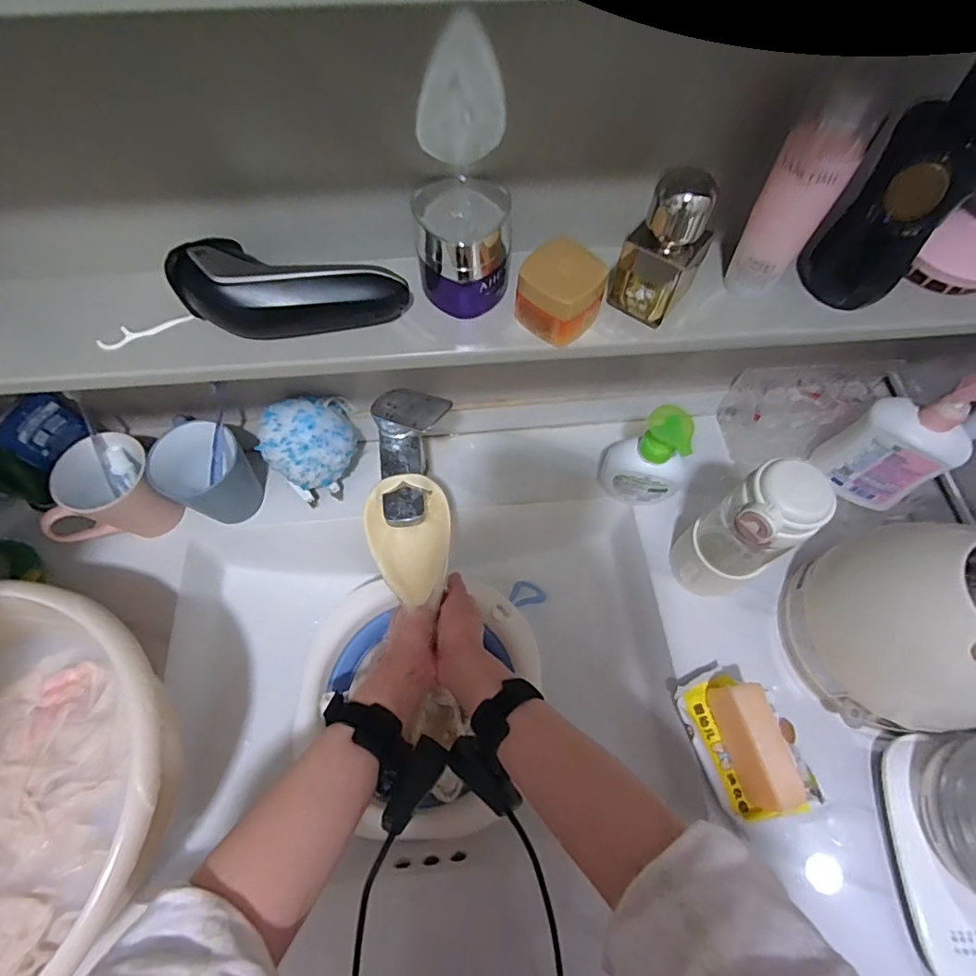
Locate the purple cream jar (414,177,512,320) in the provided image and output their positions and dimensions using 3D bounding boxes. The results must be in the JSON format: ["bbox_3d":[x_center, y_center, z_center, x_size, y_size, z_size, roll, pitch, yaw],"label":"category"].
[{"bbox_3d":[-0.019,-0.172,0.372,0.070,0.059,0.073,-2,64,-1],"label":"purple cream jar"}]

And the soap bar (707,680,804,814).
[{"bbox_3d":[0.244,0.236,0.472,0.032,0.056,0.105,-13,65,-7],"label":"soap bar"}]

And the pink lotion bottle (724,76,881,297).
[{"bbox_3d":[0.197,-0.184,0.337,0.044,0.128,0.035,35,69,15],"label":"pink lotion bottle"}]

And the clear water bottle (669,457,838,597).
[{"bbox_3d":[0.236,0.049,0.489,0.061,0.193,0.066,0,64,-1],"label":"clear water bottle"}]

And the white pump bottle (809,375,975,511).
[{"bbox_3d":[0.424,-0.049,0.527,0.095,0.184,0.056,38,63,16],"label":"white pump bottle"}]

